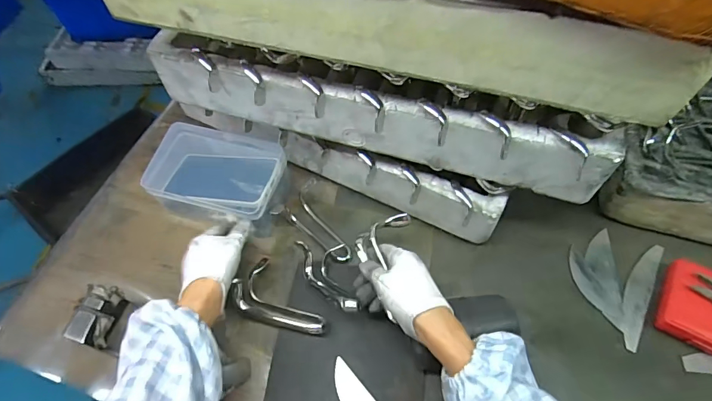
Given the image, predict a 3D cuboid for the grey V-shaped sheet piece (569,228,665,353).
[{"bbox_3d":[0.334,0.103,0.548,0.103,0.007,0.144,25,61,16],"label":"grey V-shaped sheet piece"}]

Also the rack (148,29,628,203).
[{"bbox_3d":[0.012,-0.113,0.493,0.529,0.091,0.085,16,59,11],"label":"rack"}]

